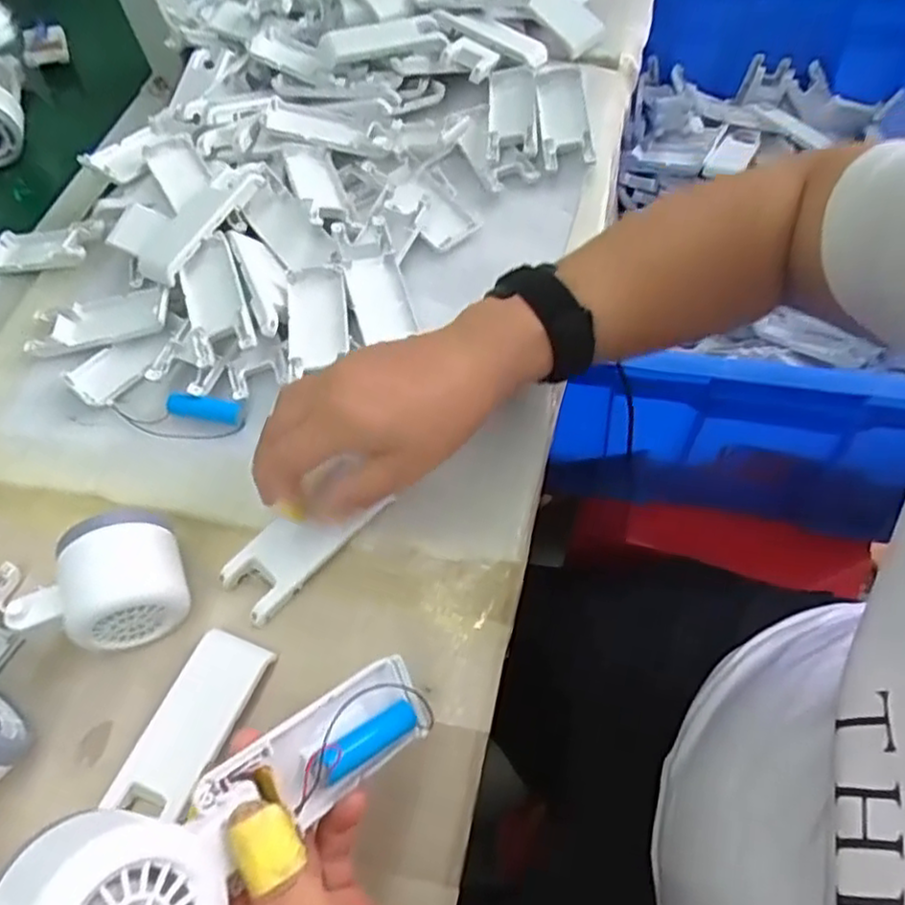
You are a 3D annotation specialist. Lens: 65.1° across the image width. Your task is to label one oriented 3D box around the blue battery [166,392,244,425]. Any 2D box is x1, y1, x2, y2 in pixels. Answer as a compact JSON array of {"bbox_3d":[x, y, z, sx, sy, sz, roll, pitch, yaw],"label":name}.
[{"bbox_3d":[-0.160,-0.029,0.454,0.051,0.011,0.014,7,59,11],"label":"blue battery"}]

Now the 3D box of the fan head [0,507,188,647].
[{"bbox_3d":[-0.183,0.073,0.371,0.083,0.059,0.058,-21,59,-9],"label":"fan head"}]

